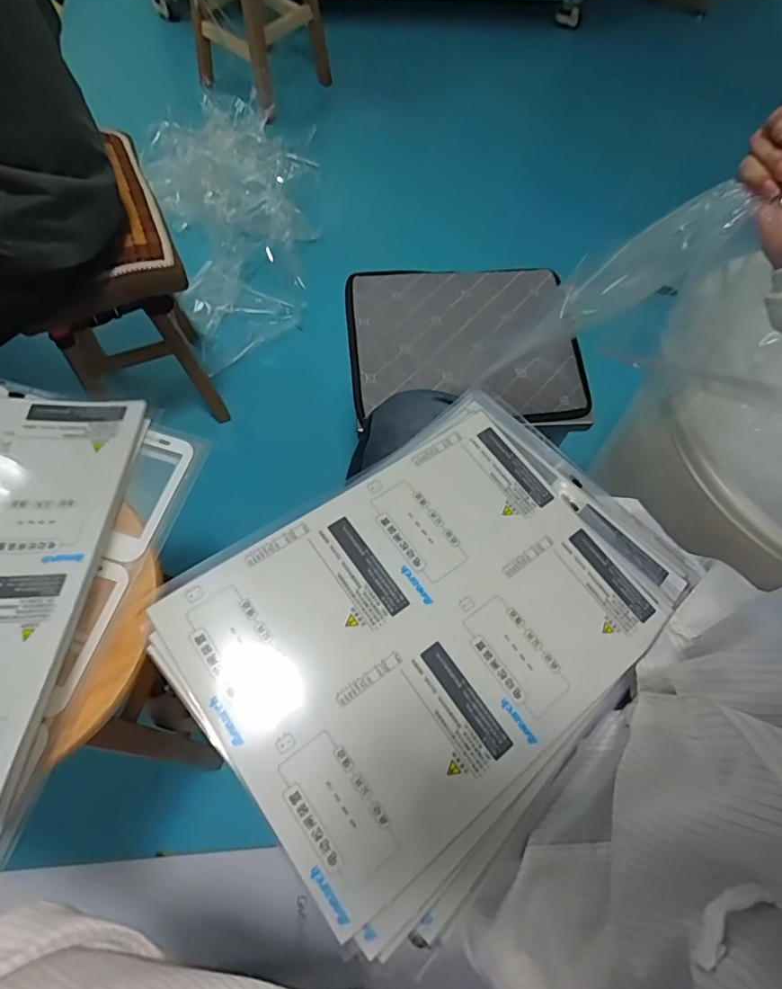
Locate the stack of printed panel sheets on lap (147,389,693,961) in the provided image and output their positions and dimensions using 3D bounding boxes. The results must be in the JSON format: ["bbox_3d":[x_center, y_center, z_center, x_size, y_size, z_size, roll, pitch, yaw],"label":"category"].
[{"bbox_3d":[0.049,0.103,0.456,0.407,0.009,0.311,-34,75,-22],"label":"stack of printed panel sheets on lap"}]

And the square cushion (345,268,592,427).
[{"bbox_3d":[0.108,-0.233,0.770,0.336,0.039,0.256,-2,70,-4],"label":"square cushion"}]

